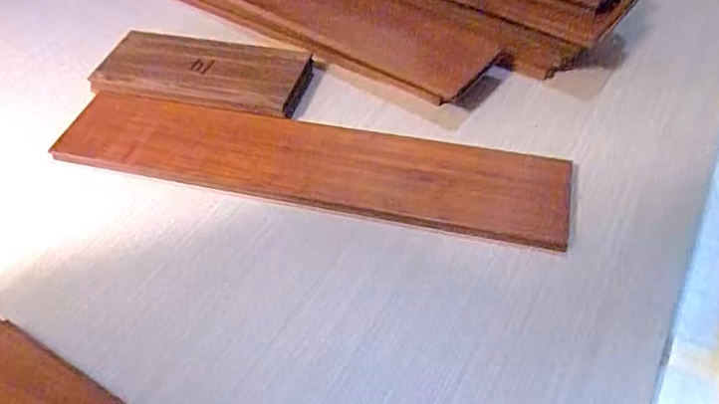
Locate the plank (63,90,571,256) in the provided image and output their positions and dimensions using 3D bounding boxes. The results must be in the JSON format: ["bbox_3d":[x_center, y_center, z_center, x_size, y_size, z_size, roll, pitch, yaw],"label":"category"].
[{"bbox_3d":[-0.081,-0.055,0.708,0.652,0.017,0.129,11,50,13],"label":"plank"}]

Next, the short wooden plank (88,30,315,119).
[{"bbox_3d":[-0.229,-0.192,0.821,0.331,0.035,0.133,10,49,13],"label":"short wooden plank"}]

